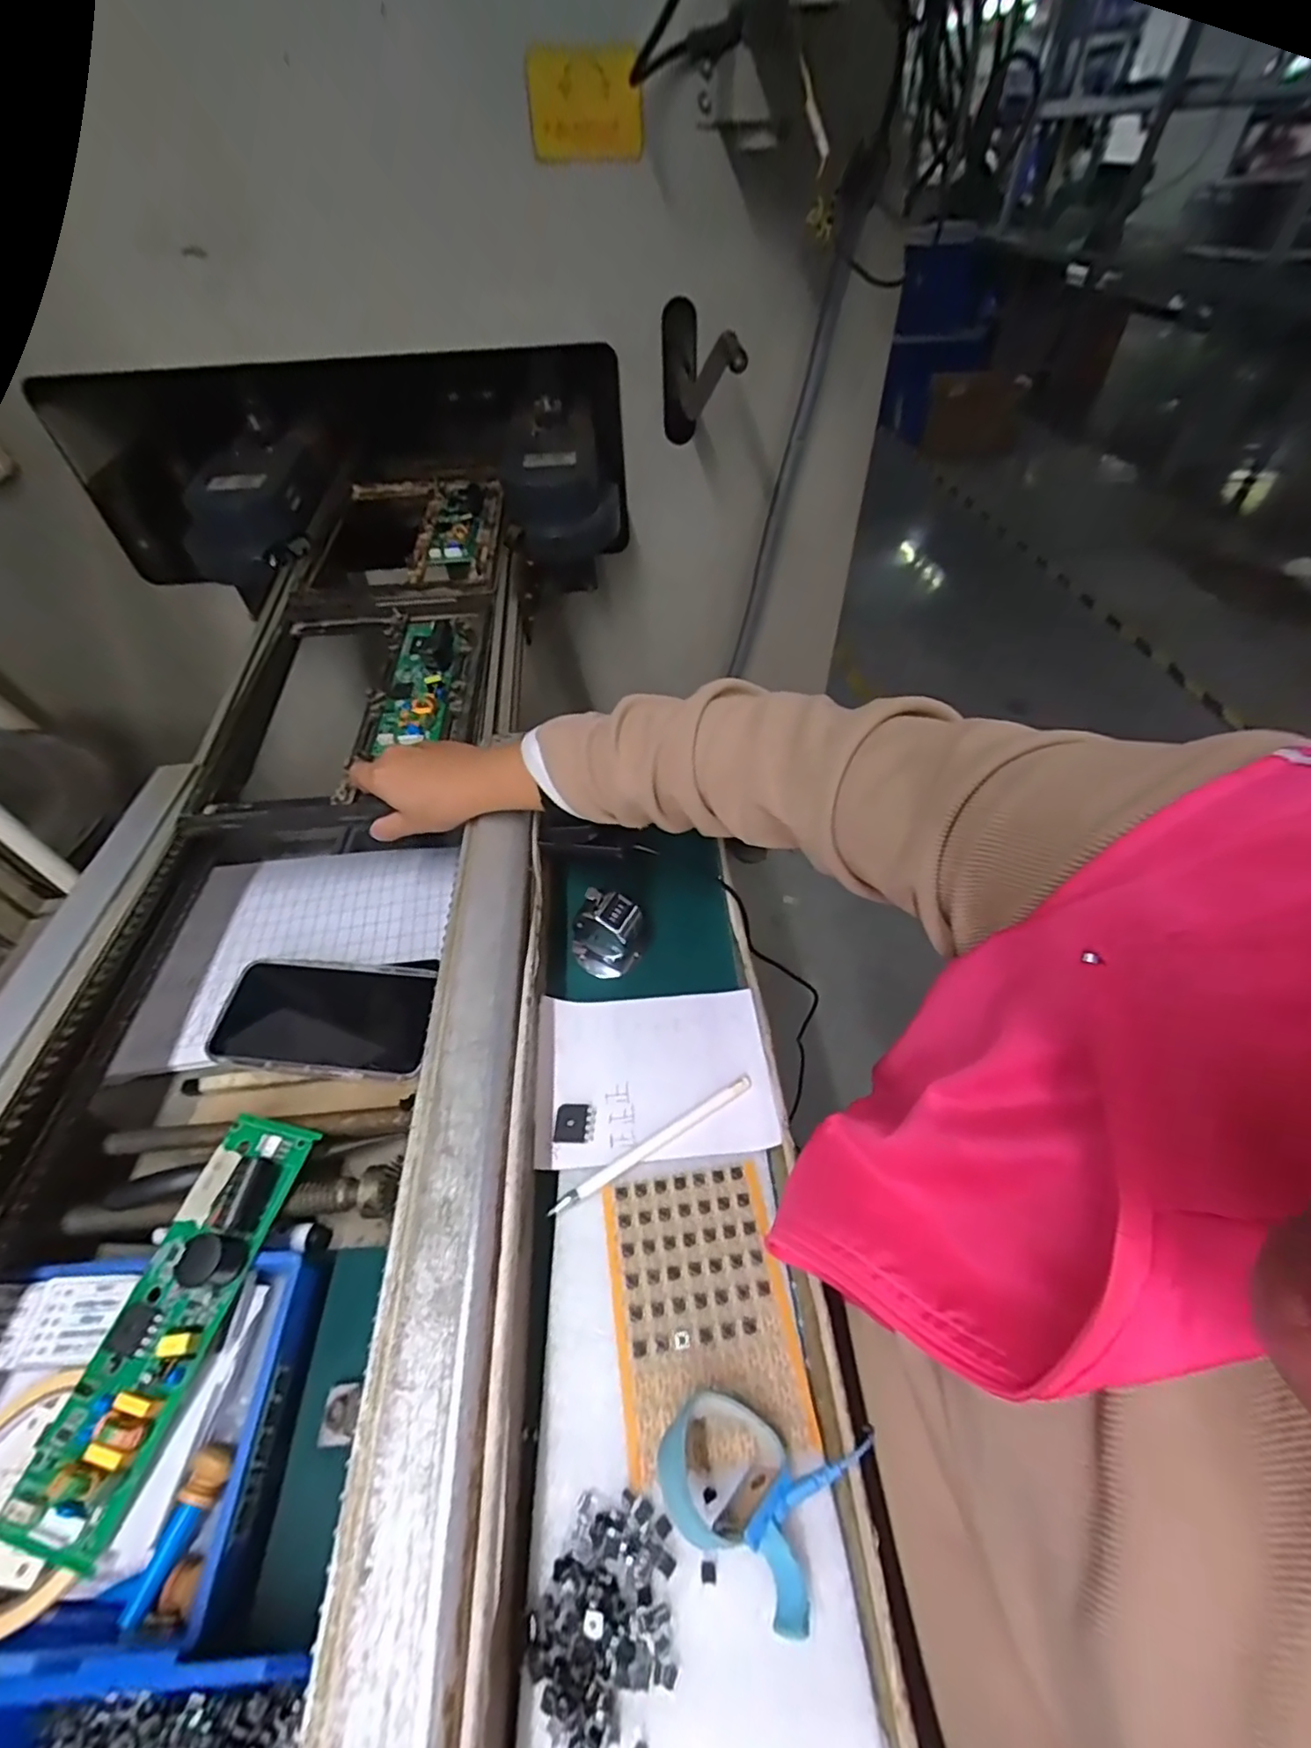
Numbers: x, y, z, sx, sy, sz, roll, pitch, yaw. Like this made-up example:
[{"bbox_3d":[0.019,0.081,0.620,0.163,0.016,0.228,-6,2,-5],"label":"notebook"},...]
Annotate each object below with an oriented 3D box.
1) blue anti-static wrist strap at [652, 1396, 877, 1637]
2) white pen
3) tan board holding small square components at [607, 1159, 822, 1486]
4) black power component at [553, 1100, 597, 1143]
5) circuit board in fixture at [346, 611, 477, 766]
[{"bbox_3d":[0.042,0.252,0.264,0.073,0.025,0.066,24,53,22],"label":"blue anti-static wrist strap"},{"bbox_3d":[0.001,0.156,0.362,0.134,0.006,0.009,-27,52,-20],"label":"white pen"},{"bbox_3d":[0.023,0.215,0.315,0.084,0.010,0.124,-8,48,-4],"label":"tan board holding small square components"},{"bbox_3d":[-0.047,0.145,0.366,0.022,0.005,0.023,3,48,6],"label":"black power component"},{"bbox_3d":[-0.229,-0.193,0.608,0.094,0.025,0.224,-5,51,-2],"label":"circuit board in fixture"}]

